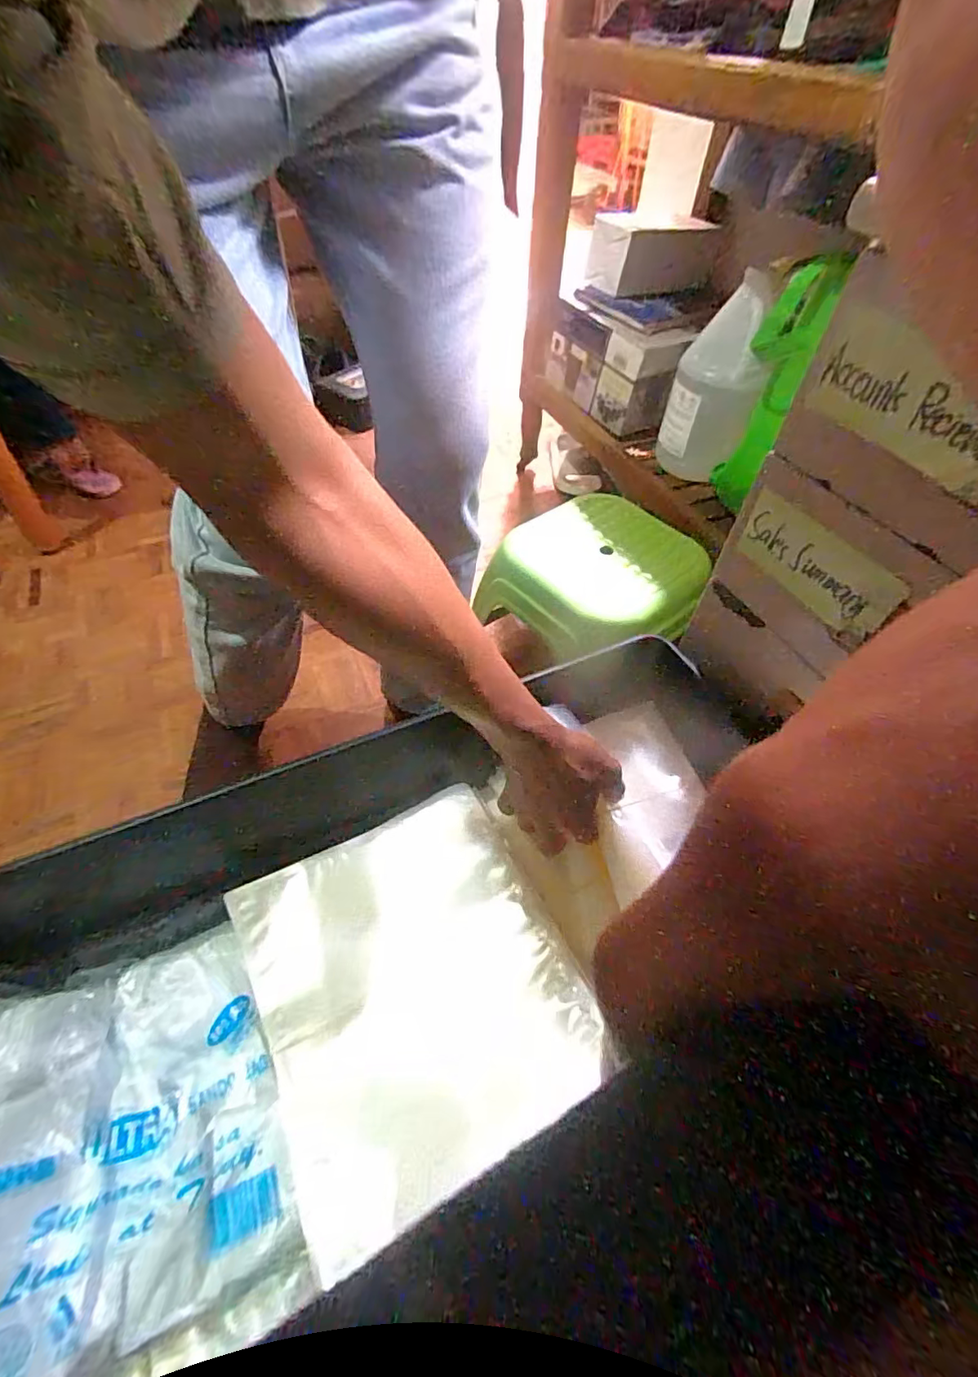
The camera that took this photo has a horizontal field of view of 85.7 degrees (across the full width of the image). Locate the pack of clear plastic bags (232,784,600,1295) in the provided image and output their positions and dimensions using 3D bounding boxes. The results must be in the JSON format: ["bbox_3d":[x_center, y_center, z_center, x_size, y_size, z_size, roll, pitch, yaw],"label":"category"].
[{"bbox_3d":[-0.069,0.255,0.467,0.255,0.038,0.284,-25,55,-14],"label":"pack of clear plastic bags"}]

